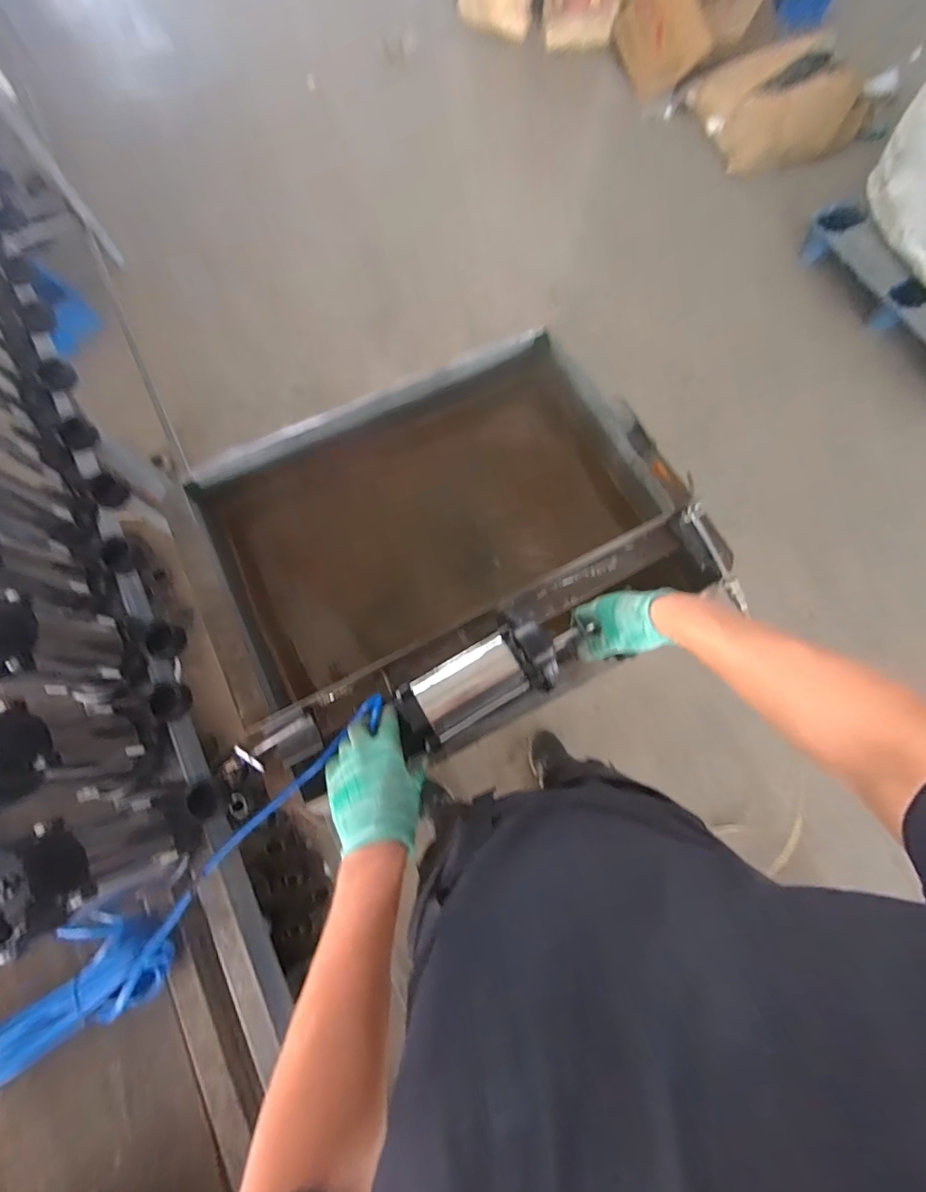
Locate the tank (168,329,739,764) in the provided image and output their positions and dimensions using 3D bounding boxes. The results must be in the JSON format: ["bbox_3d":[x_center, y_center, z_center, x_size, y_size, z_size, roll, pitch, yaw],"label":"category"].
[{"bbox_3d":[-0.023,-0.070,0.842,0.749,0.269,0.589,-25,76,-6],"label":"tank"}]

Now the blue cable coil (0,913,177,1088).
[{"bbox_3d":[-0.505,0.499,0.534,0.350,0.043,0.089,-30,76,-8],"label":"blue cable coil"}]

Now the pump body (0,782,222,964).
[{"bbox_3d":[-0.371,0.276,0.500,0.137,0.223,0.114,-20,75,-5],"label":"pump body"}]

